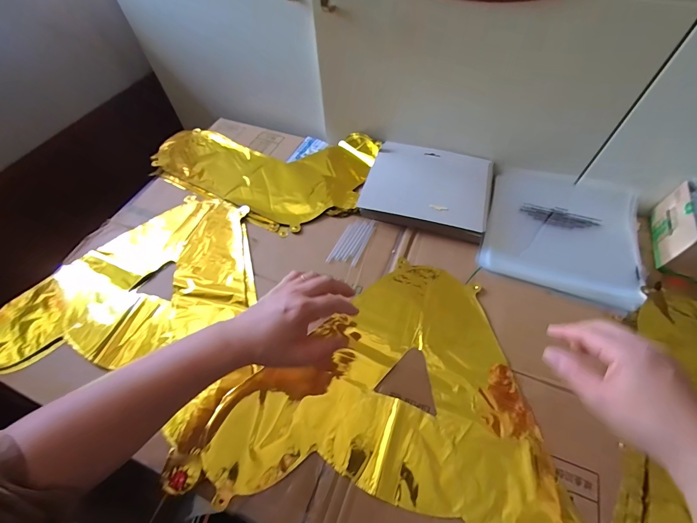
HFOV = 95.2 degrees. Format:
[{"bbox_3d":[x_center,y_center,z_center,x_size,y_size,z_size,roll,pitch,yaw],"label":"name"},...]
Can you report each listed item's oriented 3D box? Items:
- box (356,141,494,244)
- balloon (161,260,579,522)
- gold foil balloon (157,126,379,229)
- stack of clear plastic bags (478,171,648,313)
[{"bbox_3d":[0.132,-0.124,0.527,0.194,0.028,0.163,16,60,13],"label":"box"},{"bbox_3d":[0.057,0.150,0.378,0.409,0.017,0.339,18,61,14],"label":"balloon"},{"bbox_3d":[-0.172,-0.190,0.591,0.414,0.021,0.222,17,61,14],"label":"gold foil balloon"},{"bbox_3d":[0.327,-0.054,0.489,0.207,0.012,0.224,18,61,14],"label":"stack of clear plastic bags"}]

